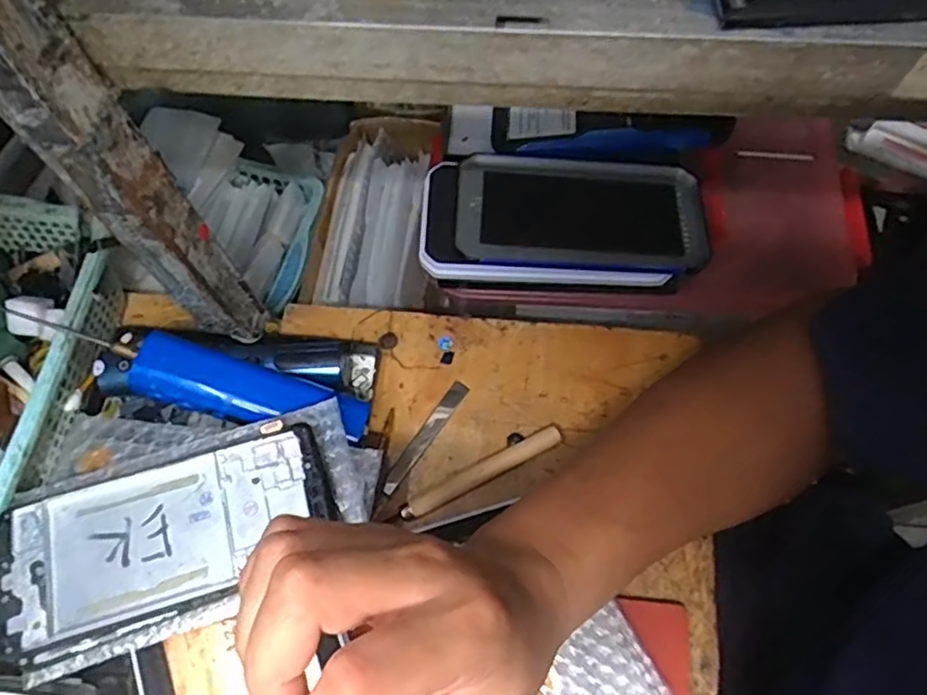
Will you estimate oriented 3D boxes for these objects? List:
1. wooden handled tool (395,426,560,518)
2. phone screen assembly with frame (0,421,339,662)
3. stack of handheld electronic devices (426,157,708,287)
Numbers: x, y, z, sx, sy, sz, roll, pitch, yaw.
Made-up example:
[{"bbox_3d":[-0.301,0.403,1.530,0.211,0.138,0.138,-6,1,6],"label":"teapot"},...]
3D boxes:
[{"bbox_3d":[0.011,0.076,0.397,0.106,0.011,0.014,-25,68,-9],"label":"wooden handled tool"},{"bbox_3d":[-0.148,0.090,0.323,0.159,0.010,0.075,-18,67,-9],"label":"phone screen assembly with frame"},{"bbox_3d":[0.071,-0.094,0.469,0.199,0.018,0.100,2,67,3],"label":"stack of handheld electronic devices"}]

